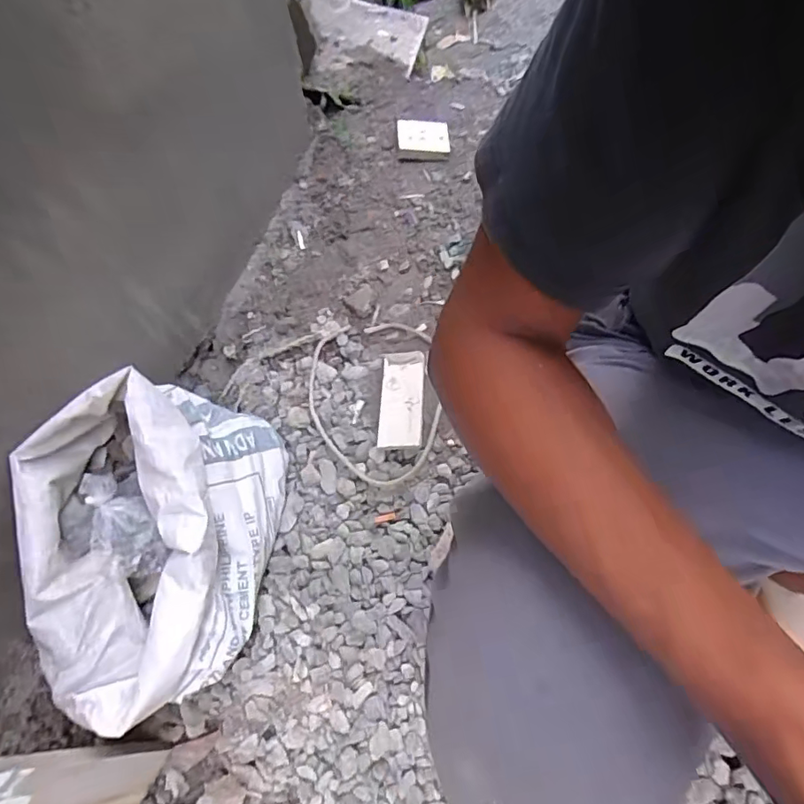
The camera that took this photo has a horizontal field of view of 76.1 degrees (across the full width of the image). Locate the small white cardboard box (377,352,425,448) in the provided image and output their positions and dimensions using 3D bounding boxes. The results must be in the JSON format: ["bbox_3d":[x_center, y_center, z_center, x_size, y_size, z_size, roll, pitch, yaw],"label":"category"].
[{"bbox_3d":[0.000,-0.001,0.741,0.060,0.037,0.147,0,63,5],"label":"small white cardboard box"}]

